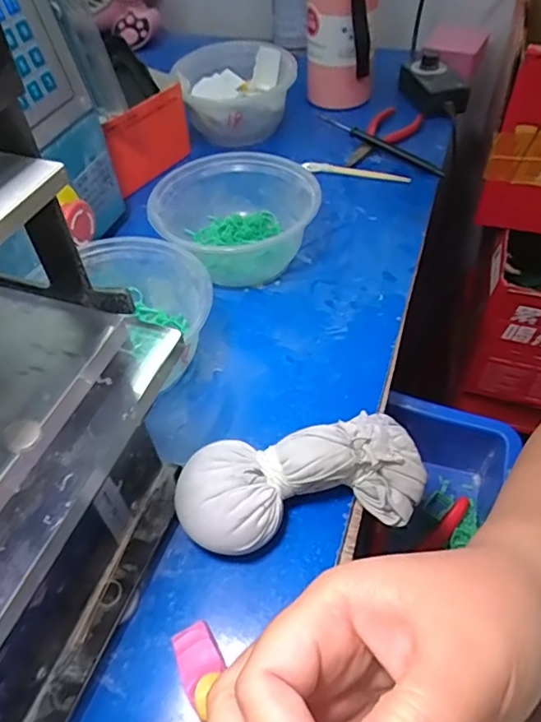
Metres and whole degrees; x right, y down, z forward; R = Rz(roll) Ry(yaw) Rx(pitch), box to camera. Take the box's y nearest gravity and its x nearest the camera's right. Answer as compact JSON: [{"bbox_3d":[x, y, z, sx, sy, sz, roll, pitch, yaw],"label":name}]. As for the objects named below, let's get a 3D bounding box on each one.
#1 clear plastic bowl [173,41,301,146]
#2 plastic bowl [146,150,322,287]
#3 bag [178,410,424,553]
[{"bbox_3d":[-0.038,-0.304,0.587,0.132,0.063,0.128,-2,49,1],"label":"clear plastic bowl"},{"bbox_3d":[-0.032,-0.122,0.435,0.128,0.058,0.119,-1,49,2],"label":"plastic bowl"},{"bbox_3d":[0.020,0.068,0.294,0.140,0.042,0.059,-11,50,-7],"label":"bag"}]

